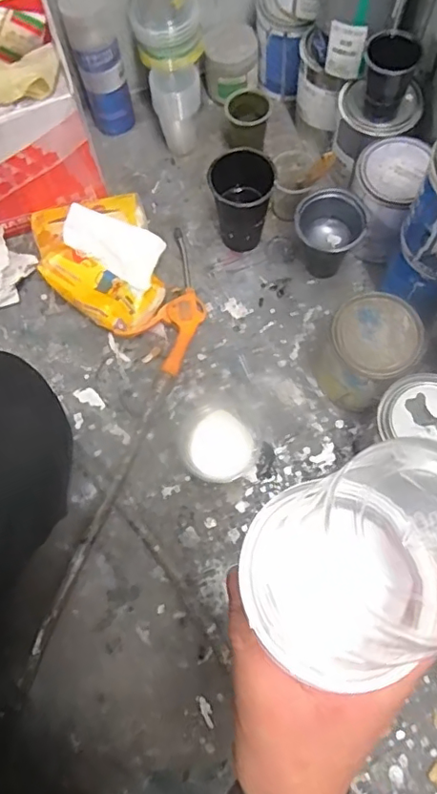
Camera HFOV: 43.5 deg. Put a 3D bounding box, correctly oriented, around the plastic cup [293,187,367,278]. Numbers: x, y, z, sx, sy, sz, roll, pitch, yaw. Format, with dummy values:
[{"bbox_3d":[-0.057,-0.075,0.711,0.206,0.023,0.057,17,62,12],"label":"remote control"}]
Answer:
[{"bbox_3d":[0.148,-0.216,0.745,0.084,0.115,0.083,-1,72,2],"label":"plastic cup"}]

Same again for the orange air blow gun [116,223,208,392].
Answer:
[{"bbox_3d":[-0.066,-0.126,0.770,0.102,0.030,0.226,25,74,10],"label":"orange air blow gun"}]

